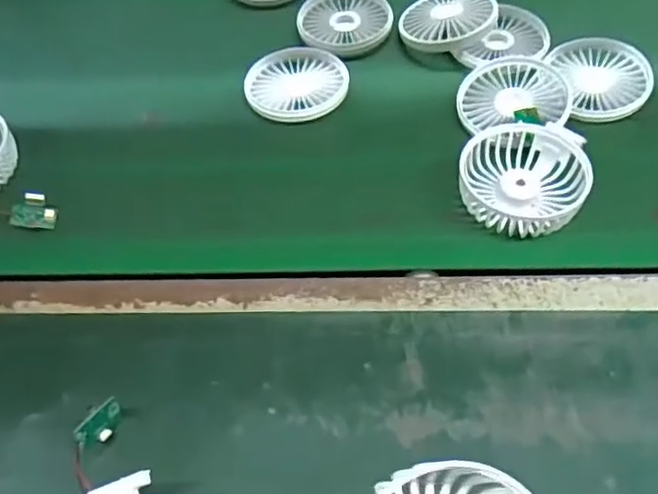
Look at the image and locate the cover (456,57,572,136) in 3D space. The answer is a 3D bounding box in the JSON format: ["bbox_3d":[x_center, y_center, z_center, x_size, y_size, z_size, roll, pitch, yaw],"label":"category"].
[{"bbox_3d":[0.150,-0.124,0.517,0.086,0.014,0.082,4,56,6],"label":"cover"}]

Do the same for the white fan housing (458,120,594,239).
[{"bbox_3d":[0.140,-0.048,0.466,0.089,0.030,0.085,0,56,3],"label":"white fan housing"}]

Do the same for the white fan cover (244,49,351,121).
[{"bbox_3d":[-0.028,-0.142,0.553,0.086,0.008,0.082,-8,56,-1],"label":"white fan cover"}]

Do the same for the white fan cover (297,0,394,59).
[{"bbox_3d":[0.015,-0.212,0.597,0.085,0.012,0.083,0,56,4],"label":"white fan cover"}]

